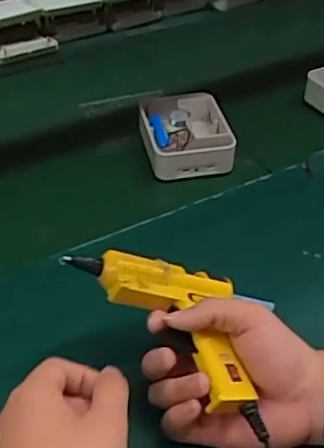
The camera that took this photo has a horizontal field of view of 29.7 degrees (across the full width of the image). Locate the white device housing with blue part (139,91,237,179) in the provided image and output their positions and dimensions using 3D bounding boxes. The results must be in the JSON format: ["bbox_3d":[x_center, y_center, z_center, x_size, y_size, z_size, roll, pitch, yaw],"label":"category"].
[{"bbox_3d":[0.027,-0.111,0.752,0.102,0.046,0.117,-5,42,-7],"label":"white device housing with blue part"}]

